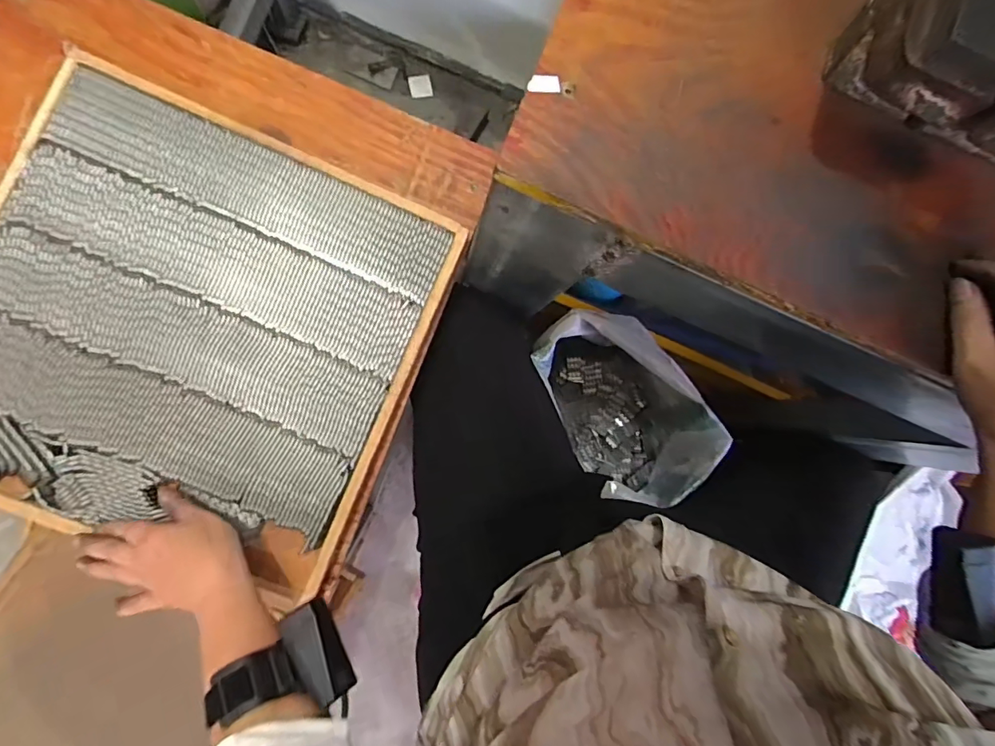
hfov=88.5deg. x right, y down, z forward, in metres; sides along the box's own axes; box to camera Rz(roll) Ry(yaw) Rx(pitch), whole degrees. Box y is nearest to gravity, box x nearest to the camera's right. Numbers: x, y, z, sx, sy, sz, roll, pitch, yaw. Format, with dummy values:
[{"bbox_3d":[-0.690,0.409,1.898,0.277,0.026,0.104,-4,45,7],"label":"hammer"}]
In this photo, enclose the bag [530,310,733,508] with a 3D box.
[{"bbox_3d":[0.173,0.055,0.752,0.189,0.219,0.301,-29,91,-8],"label":"bag"}]

